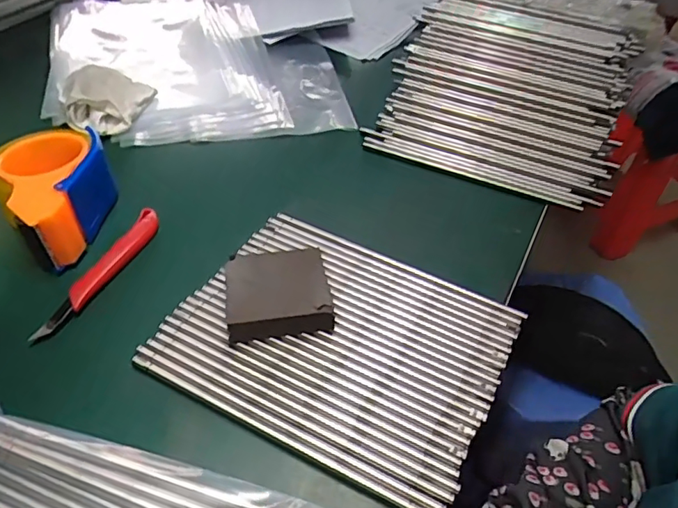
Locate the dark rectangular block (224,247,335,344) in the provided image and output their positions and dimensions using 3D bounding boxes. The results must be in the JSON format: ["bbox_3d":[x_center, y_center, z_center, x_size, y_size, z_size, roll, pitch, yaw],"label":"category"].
[{"bbox_3d":[-0.049,0.032,0.415,0.081,0.035,0.070,-5,47,-9],"label":"dark rectangular block"}]

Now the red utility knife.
[{"bbox_3d":[-0.200,0.014,0.446,0.026,0.020,0.151,15,49,10],"label":"red utility knife"}]

